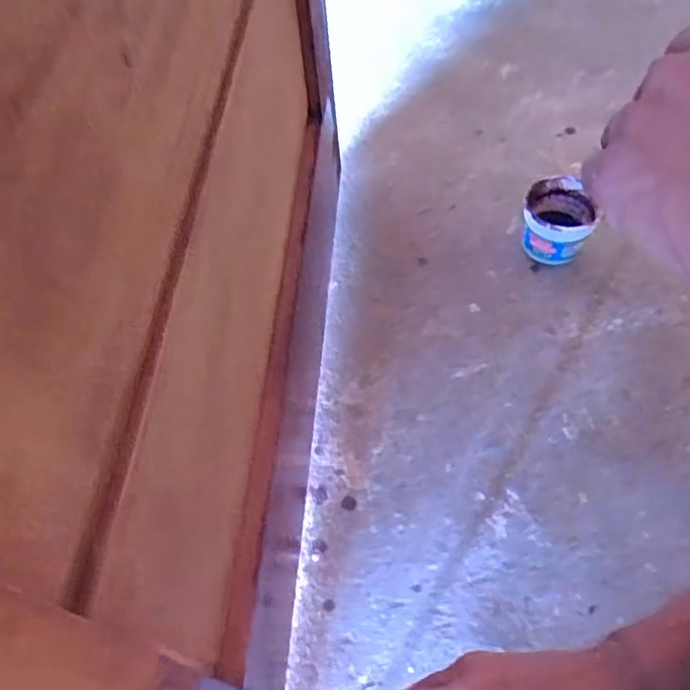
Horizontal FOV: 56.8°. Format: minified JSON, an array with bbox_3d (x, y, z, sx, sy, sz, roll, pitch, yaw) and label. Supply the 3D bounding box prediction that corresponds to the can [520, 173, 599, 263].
[{"bbox_3d":[0.269,-0.155,0.809,0.084,0.077,0.091,10,58,11],"label":"can"}]

